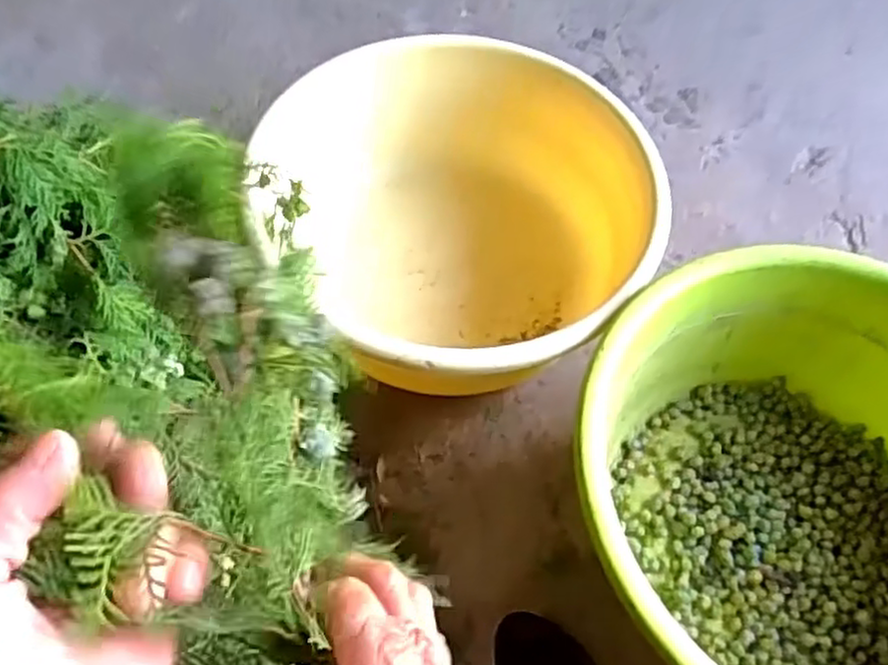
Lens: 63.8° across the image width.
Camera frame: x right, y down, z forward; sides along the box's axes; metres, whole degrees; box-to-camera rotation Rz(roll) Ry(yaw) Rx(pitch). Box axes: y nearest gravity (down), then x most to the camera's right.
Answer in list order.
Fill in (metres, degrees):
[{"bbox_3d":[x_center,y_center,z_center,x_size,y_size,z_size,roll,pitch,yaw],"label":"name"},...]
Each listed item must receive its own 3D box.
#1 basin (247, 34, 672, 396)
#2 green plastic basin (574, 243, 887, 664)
[{"bbox_3d":[0.022,-0.122,0.823,0.400,0.194,0.411,2,60,-3],"label":"basin"},{"bbox_3d":[0.332,0.157,0.678,0.426,0.206,0.418,2,60,-3],"label":"green plastic basin"}]

